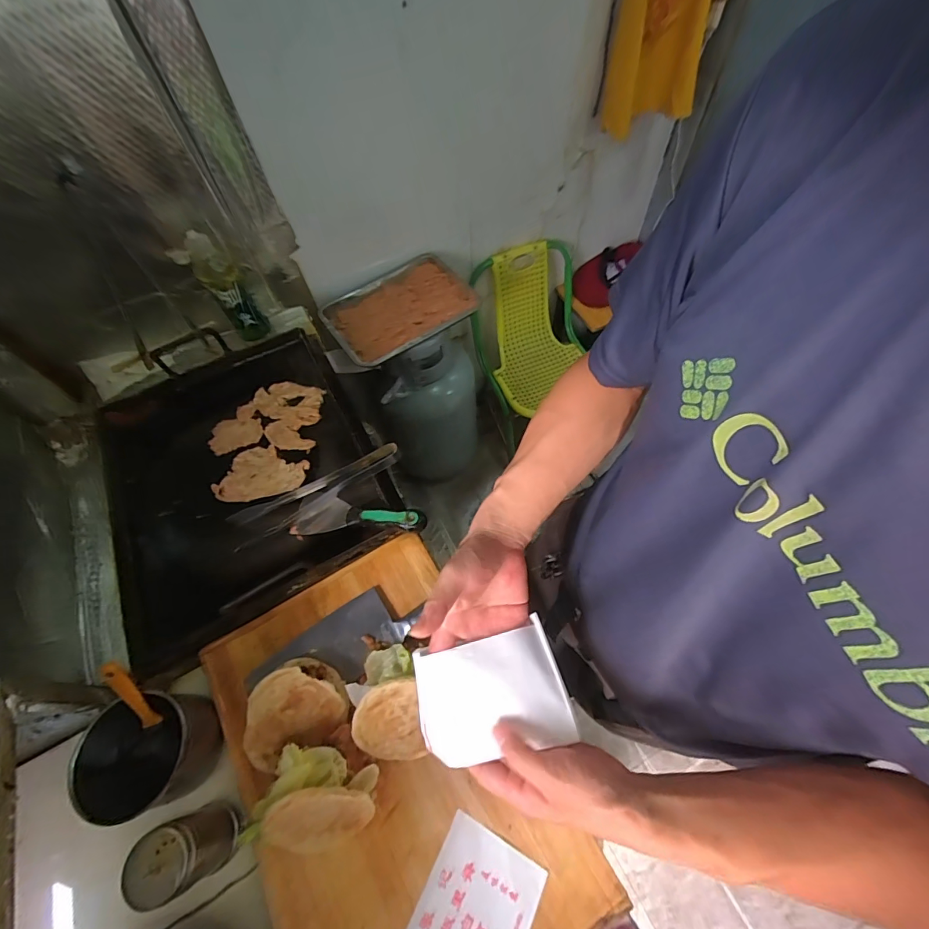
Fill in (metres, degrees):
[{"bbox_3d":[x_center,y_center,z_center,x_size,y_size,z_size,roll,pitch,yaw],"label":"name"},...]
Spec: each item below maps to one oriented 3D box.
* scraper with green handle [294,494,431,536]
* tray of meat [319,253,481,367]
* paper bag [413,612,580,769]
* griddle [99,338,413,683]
[{"bbox_3d":[-0.159,0.077,0.639,0.212,0.025,0.056,-2,59,20],"label":"scraper with green handle"},{"bbox_3d":[-0.144,-0.362,0.985,0.326,0.050,0.216,-31,64,-14],"label":"tray of meat"},{"bbox_3d":[0.022,0.208,0.385,0.132,0.022,0.096,-17,74,4],"label":"paper bag"},{"bbox_3d":[-0.387,0.007,0.733,0.421,0.079,0.524,-29,63,-13],"label":"griddle"}]

